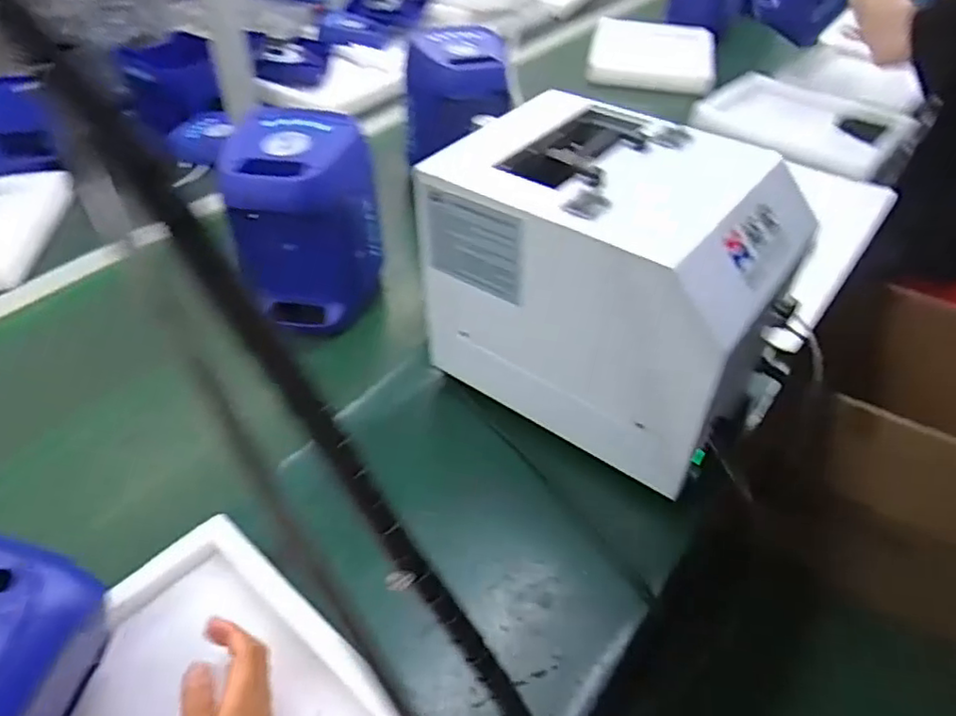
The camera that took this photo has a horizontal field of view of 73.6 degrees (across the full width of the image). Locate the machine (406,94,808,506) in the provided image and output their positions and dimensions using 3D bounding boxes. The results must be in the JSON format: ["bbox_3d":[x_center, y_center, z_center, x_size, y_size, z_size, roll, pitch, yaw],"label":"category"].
[{"bbox_3d":[0.142,-0.089,0.698,0.338,0.249,0.255,29,50,26],"label":"machine"}]

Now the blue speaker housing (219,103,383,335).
[{"bbox_3d":[-0.220,-0.178,0.831,0.148,0.216,0.171,8,44,7],"label":"blue speaker housing"}]

